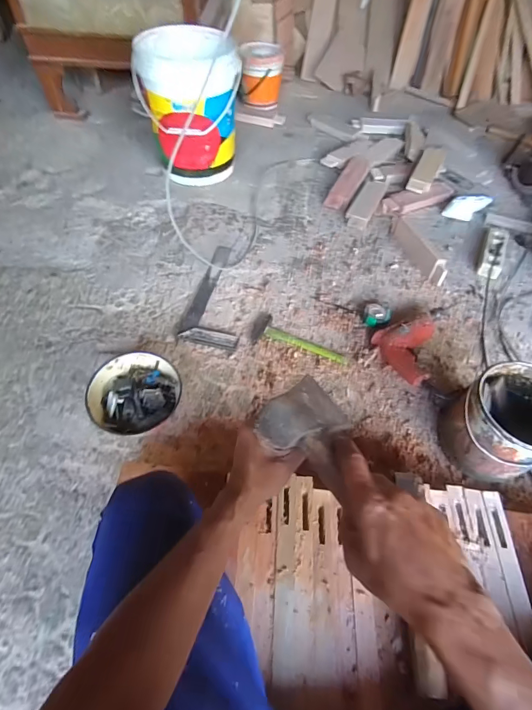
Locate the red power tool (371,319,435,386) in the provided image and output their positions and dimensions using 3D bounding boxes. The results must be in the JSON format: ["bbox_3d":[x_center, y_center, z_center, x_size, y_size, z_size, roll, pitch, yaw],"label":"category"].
[{"bbox_3d":[0.356,-0.006,0.893,0.144,0.068,0.166,-19,57,-15],"label":"red power tool"}]

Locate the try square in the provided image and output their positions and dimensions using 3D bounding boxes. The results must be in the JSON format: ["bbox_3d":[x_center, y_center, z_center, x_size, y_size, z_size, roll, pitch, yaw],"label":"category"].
[{"bbox_3d":[-0.122,-0.174,1.018,0.144,0.021,0.355,8,57,3],"label":"try square"}]

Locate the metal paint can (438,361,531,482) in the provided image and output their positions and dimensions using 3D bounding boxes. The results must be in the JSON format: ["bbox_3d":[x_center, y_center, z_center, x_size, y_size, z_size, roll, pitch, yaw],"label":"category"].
[{"bbox_3d":[0.464,0.139,0.734,0.180,0.181,0.176,1,54,-1],"label":"metal paint can"}]

